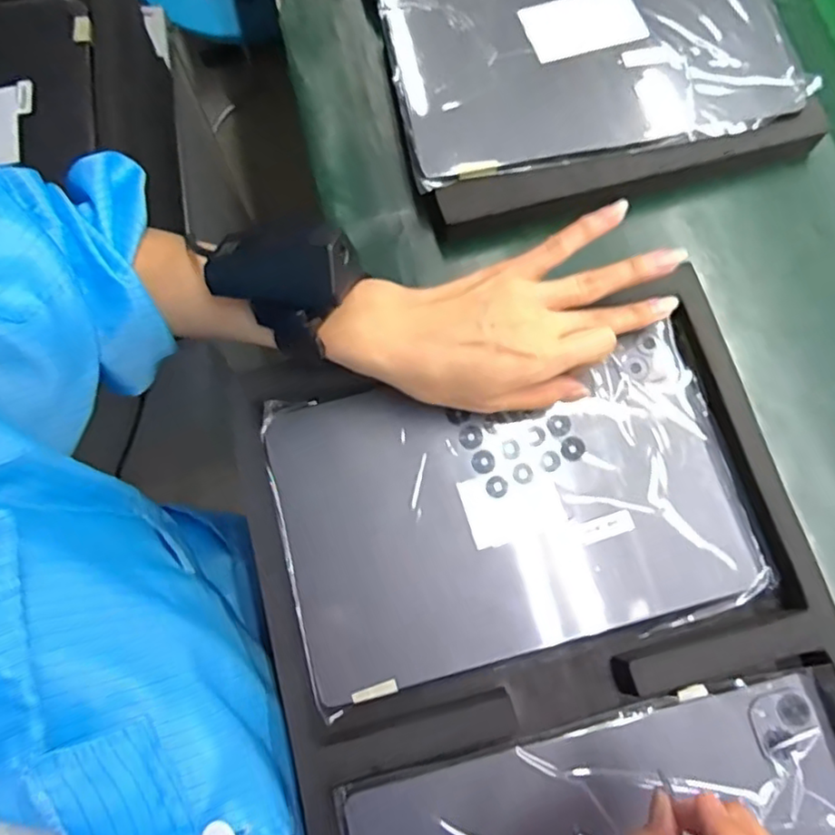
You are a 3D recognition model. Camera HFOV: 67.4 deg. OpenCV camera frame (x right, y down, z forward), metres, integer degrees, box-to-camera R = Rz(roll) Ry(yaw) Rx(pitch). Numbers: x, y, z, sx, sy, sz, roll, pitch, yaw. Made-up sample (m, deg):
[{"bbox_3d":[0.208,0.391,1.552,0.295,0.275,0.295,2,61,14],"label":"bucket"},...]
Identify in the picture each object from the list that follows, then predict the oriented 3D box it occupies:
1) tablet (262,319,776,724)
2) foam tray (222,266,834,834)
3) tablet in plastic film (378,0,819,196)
[{"bbox_3d":[0.051,0.049,0.361,0.252,0.014,0.169,-14,76,-5],"label":"tablet"},{"bbox_3d":[0.077,0.142,0.330,0.293,0.038,0.410,-13,75,-4],"label":"foam tray"},{"bbox_3d":[0.115,-0.258,0.423,0.264,0.009,0.183,-14,76,-5],"label":"tablet in plastic film"}]

